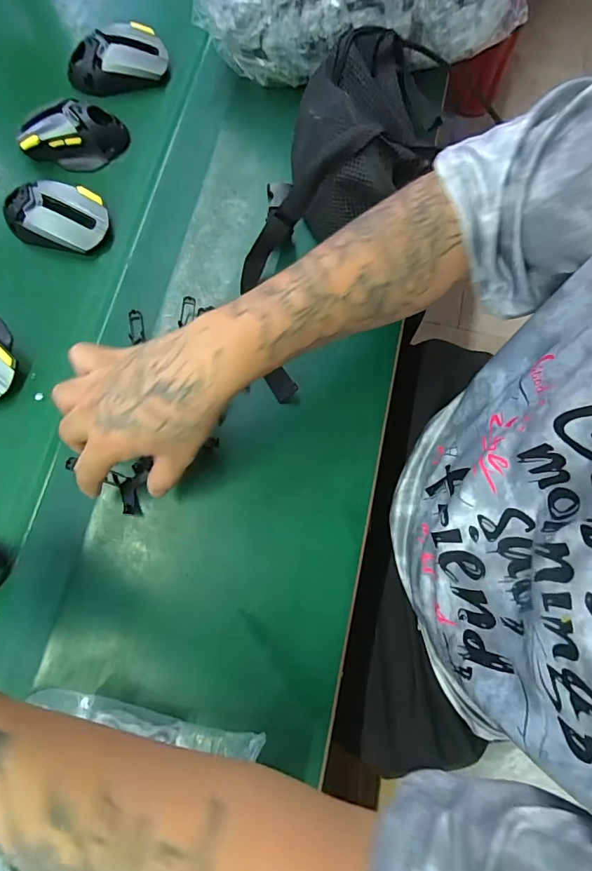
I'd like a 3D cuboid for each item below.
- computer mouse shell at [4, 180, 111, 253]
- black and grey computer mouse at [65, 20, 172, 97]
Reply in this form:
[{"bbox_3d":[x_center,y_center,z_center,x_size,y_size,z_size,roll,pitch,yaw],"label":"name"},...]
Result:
[{"bbox_3d":[-0.251,-0.225,0.451,0.103,0.041,0.056,1,76,0],"label":"computer mouse shell"},{"bbox_3d":[-0.208,-0.435,0.504,0.113,0.043,0.052,-18,77,-5],"label":"black and grey computer mouse"}]

